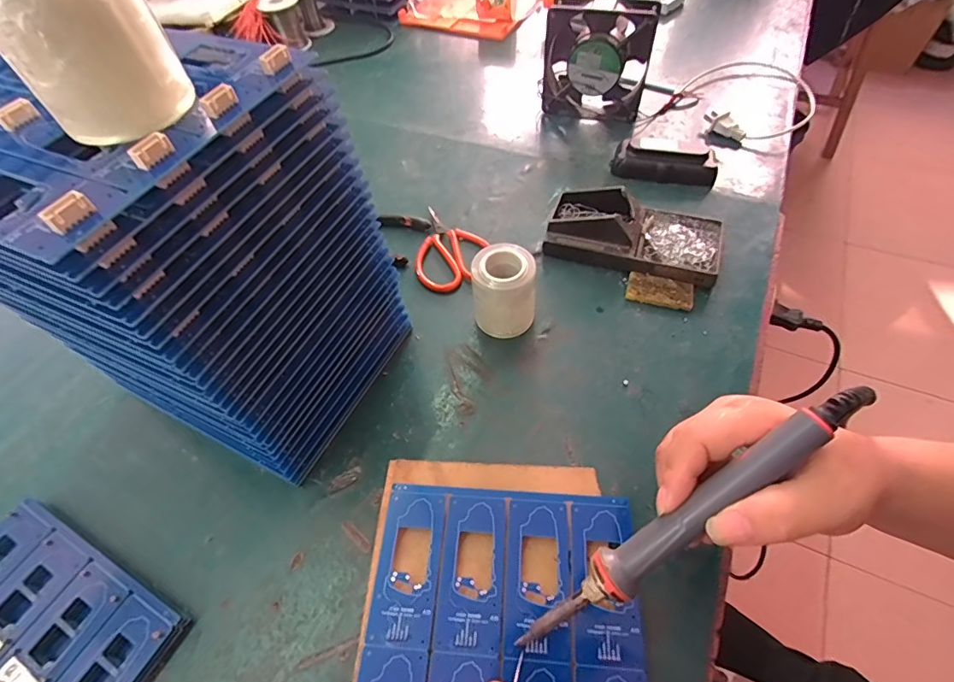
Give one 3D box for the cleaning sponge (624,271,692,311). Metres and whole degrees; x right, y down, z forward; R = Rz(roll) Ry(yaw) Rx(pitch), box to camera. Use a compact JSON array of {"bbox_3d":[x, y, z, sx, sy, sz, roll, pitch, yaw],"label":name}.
[{"bbox_3d":[0.167,-0.046,0.434,0.056,0.005,0.032,15,57,14],"label":"cleaning sponge"}]

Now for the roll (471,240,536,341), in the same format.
[{"bbox_3d":[0.023,-0.041,0.400,0.049,0.070,0.045,-2,55,2],"label":"roll"}]

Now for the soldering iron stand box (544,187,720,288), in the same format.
[{"bbox_3d":[0.152,-0.107,0.458,0.156,0.041,0.080,15,57,14],"label":"soldering iron stand box"}]

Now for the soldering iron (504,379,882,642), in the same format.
[{"bbox_3d":[0.108,0.095,0.247,0.213,0.019,0.022,-44,56,13],"label":"soldering iron"}]

